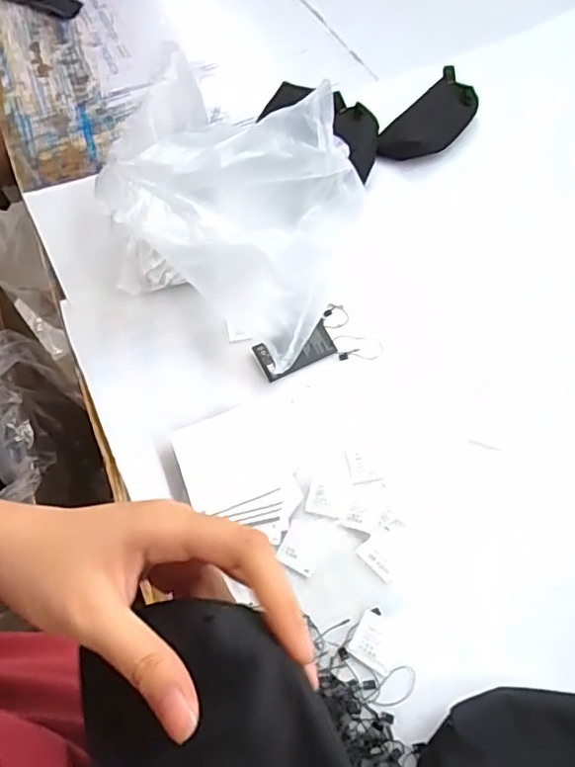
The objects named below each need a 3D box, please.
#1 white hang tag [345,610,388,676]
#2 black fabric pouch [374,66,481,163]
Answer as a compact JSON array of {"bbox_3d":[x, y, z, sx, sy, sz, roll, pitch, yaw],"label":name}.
[{"bbox_3d":[0.077,0.226,0.513,0.038,0.004,0.039,27,63,20],"label":"white hang tag"},{"bbox_3d":[0.219,-0.399,0.893,0.109,0.033,0.203,23,62,18],"label":"black fabric pouch"}]

